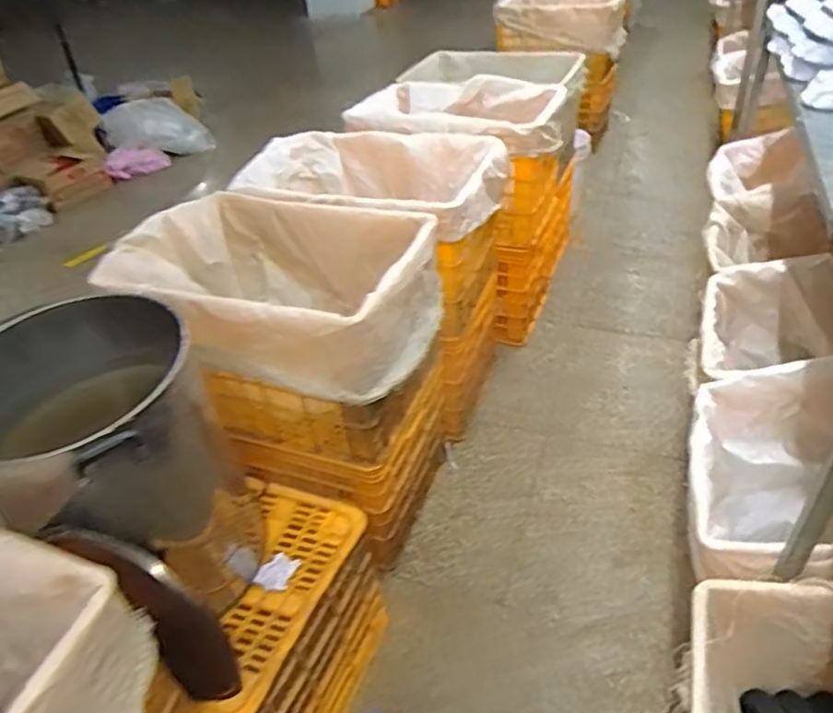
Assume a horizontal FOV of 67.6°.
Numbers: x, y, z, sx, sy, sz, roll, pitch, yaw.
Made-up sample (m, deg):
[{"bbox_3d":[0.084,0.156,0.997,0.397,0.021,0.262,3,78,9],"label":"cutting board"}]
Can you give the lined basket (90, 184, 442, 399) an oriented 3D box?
[{"bbox_3d":[-0.314,-0.160,1.471,0.679,0.253,0.483,11,42,22],"label":"lined basket"}]

